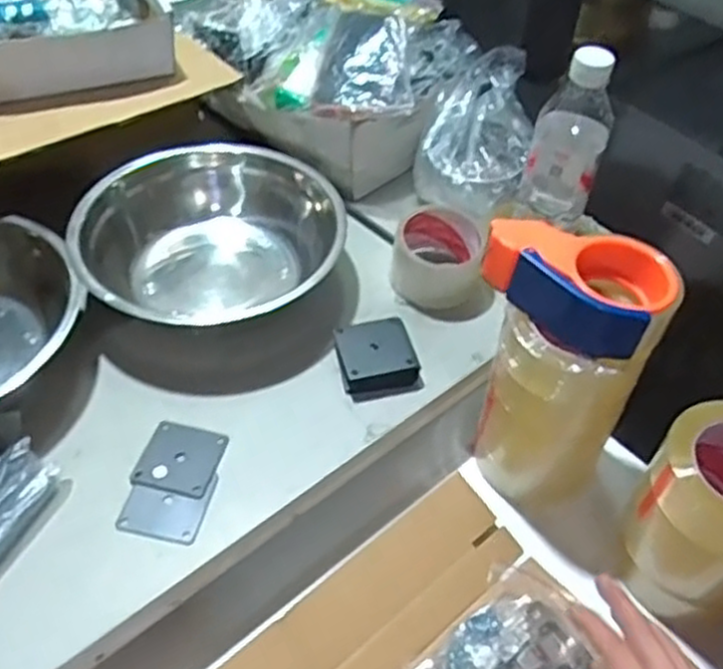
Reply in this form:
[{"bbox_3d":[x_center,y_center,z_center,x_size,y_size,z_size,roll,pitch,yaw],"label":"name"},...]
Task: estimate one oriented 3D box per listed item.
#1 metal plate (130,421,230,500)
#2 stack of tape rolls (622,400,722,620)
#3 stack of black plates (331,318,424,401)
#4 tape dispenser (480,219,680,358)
[{"bbox_3d":[-0.147,0.102,0.614,0.061,0.004,0.063,12,49,8],"label":"metal plate"},{"bbox_3d":[0.282,0.140,0.600,0.112,0.157,0.118,37,56,26],"label":"stack of tape rolls"},{"bbox_3d":[0.013,0.022,0.683,0.070,0.029,0.071,-13,50,-14],"label":"stack of black plates"},{"bbox_3d":[0.168,-0.044,0.583,0.082,0.056,0.132,-34,58,-29],"label":"tape dispenser"}]

